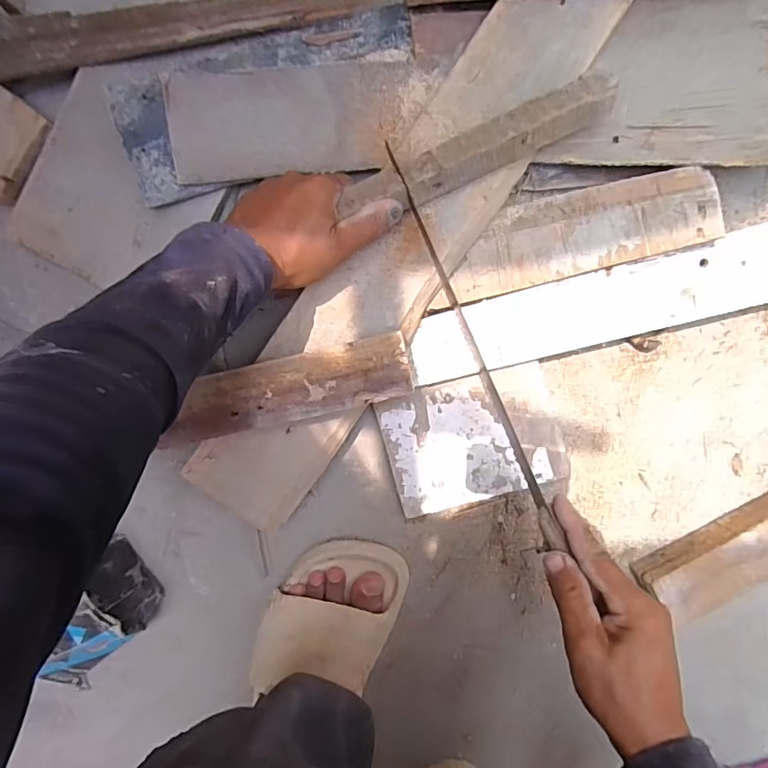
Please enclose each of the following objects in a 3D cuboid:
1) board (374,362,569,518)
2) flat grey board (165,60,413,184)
[{"bbox_3d":[0.090,0.055,0.515,0.170,0.021,0.126,-16,96,1],"label":"board"},{"bbox_3d":[-0.077,-0.226,0.433,0.201,0.017,0.087,-5,96,0],"label":"flat grey board"}]

